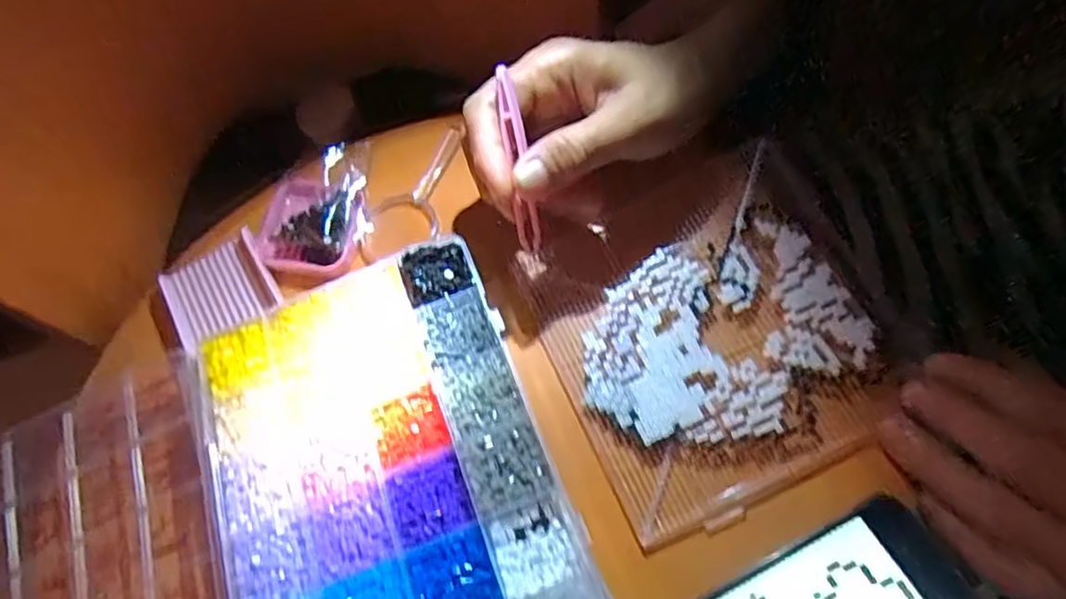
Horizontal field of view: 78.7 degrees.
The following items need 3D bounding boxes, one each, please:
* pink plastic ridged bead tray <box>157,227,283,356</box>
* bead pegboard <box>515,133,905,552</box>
[{"bbox_3d":[-0.160,-0.004,0.333,0.055,0.009,0.045,-30,76,-2],"label":"pink plastic ridged bead tray"},{"bbox_3d":[0.075,0.011,0.285,0.133,0.008,0.145,-24,63,2],"label":"bead pegboard"}]

